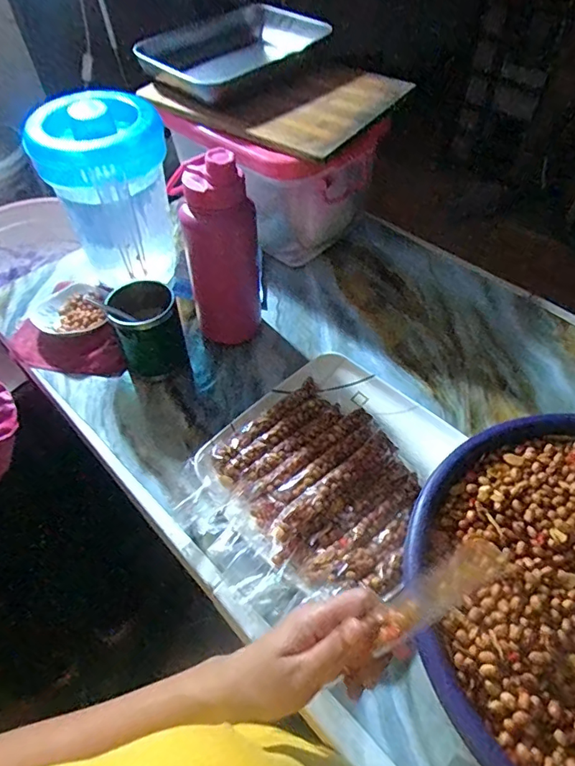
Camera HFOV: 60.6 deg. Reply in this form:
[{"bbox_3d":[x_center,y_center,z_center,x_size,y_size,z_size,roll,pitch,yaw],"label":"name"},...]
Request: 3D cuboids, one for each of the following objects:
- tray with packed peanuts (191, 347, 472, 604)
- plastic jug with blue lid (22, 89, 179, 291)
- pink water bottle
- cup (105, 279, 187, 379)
[{"bbox_3d":[0.057,0.086,0.556,0.241,0.044,0.262,35,61,26],"label":"tray with packed peanuts"},{"bbox_3d":[-0.233,-0.243,0.690,0.155,0.260,0.149,-16,53,-10],"label":"plastic jug with blue lid"},{"bbox_3d":[-0.085,-0.166,0.629,0.093,0.250,0.084,-20,54,-13],"label":"pink water bottle"},{"bbox_3d":[-0.188,-0.066,0.642,0.078,0.110,0.072,-1,52,2],"label":"cup"}]

